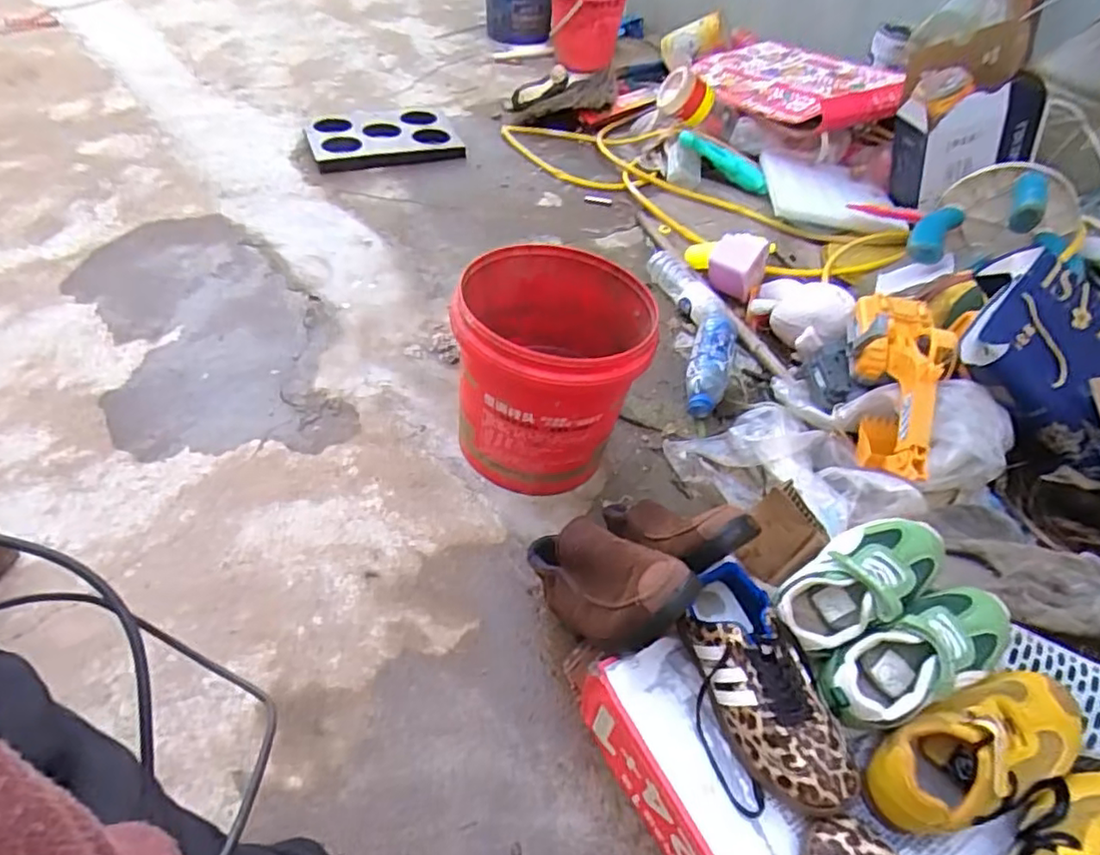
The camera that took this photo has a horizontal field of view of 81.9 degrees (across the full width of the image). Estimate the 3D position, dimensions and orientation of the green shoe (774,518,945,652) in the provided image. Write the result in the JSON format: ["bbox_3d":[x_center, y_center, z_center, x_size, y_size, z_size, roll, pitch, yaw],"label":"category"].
[{"bbox_3d":[0.298,0.150,0.620,0.180,0.073,0.093,-31,56,-10],"label":"green shoe"}]

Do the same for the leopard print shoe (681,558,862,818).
[{"bbox_3d":[0.187,0.233,0.572,0.088,0.069,0.215,-12,50,-12],"label":"leopard print shoe"}]

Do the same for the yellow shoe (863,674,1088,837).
[{"bbox_3d":[0.366,0.284,0.549,0.199,0.082,0.087,-19,52,-18],"label":"yellow shoe"}]

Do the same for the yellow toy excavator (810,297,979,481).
[{"bbox_3d":[0.486,-0.071,0.942,0.179,0.128,0.296,22,51,17],"label":"yellow toy excavator"}]

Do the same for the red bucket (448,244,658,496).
[{"bbox_3d":[0.006,-0.081,0.893,0.249,0.253,0.244,2,49,-2],"label":"red bucket"}]

